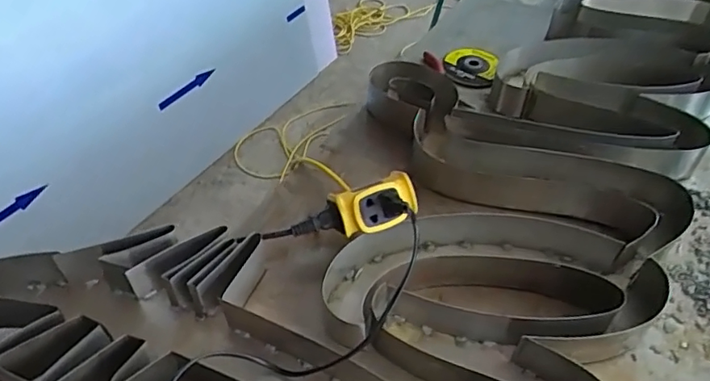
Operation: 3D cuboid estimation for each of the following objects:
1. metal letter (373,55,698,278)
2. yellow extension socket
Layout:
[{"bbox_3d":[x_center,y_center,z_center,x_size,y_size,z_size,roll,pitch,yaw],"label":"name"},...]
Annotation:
[{"bbox_3d":[0.172,-0.037,0.664,0.416,0.057,0.150,31,52,25],"label":"metal letter"},{"bbox_3d":[0.022,0.015,0.561,0.082,0.040,0.051,-20,92,-6],"label":"yellow extension socket"}]

